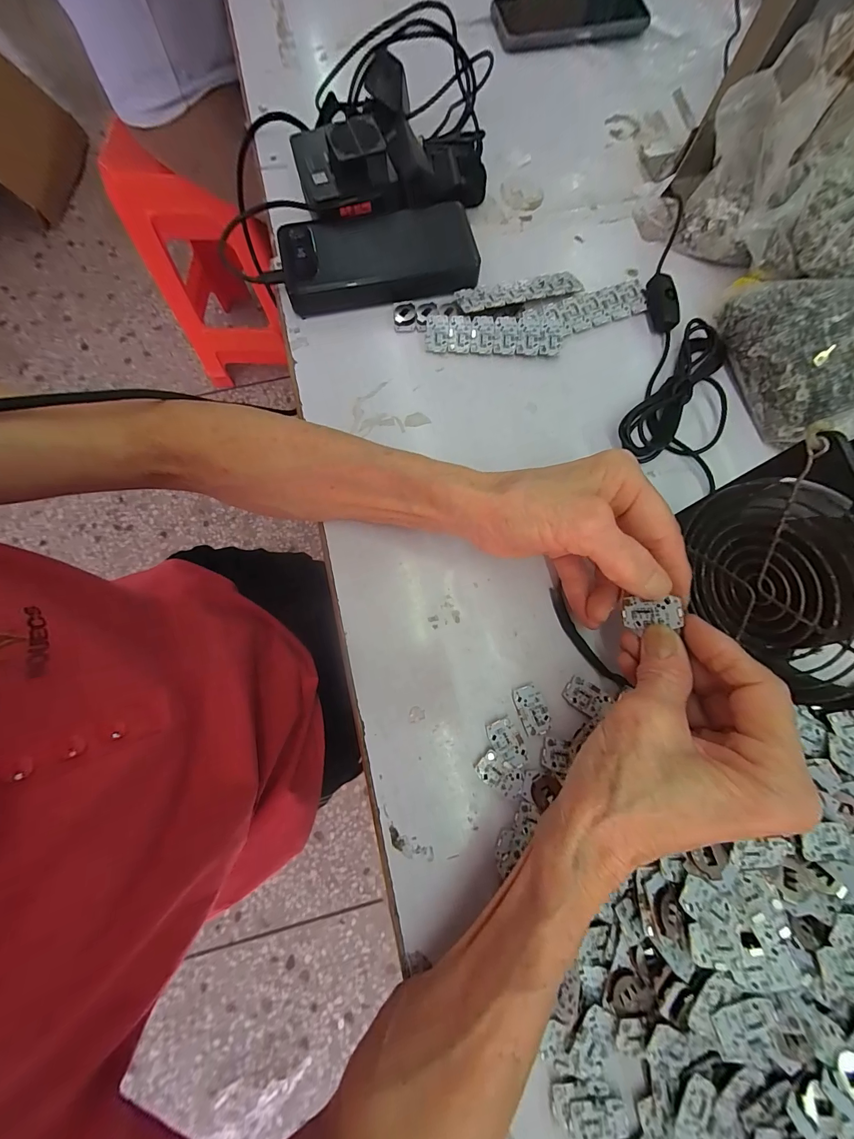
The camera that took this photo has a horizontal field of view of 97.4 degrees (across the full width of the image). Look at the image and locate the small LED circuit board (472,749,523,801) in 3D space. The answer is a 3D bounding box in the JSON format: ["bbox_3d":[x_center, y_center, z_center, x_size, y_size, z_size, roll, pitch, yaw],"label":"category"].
[{"bbox_3d":[0.044,0.123,0.224,0.029,0.004,0.017,34,79,8],"label":"small LED circuit board"}]

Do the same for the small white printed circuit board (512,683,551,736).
[{"bbox_3d":[0.066,0.087,0.233,0.018,0.004,0.029,-17,77,-4],"label":"small white printed circuit board"}]

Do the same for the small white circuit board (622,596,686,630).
[{"bbox_3d":[0.119,0.023,0.199,0.004,0.031,0.016,18,73,-31],"label":"small white circuit board"}]

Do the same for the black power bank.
[{"bbox_3d":[-0.039,-0.254,0.307,0.150,0.030,0.071,-9,76,-2],"label":"black power bank"}]

